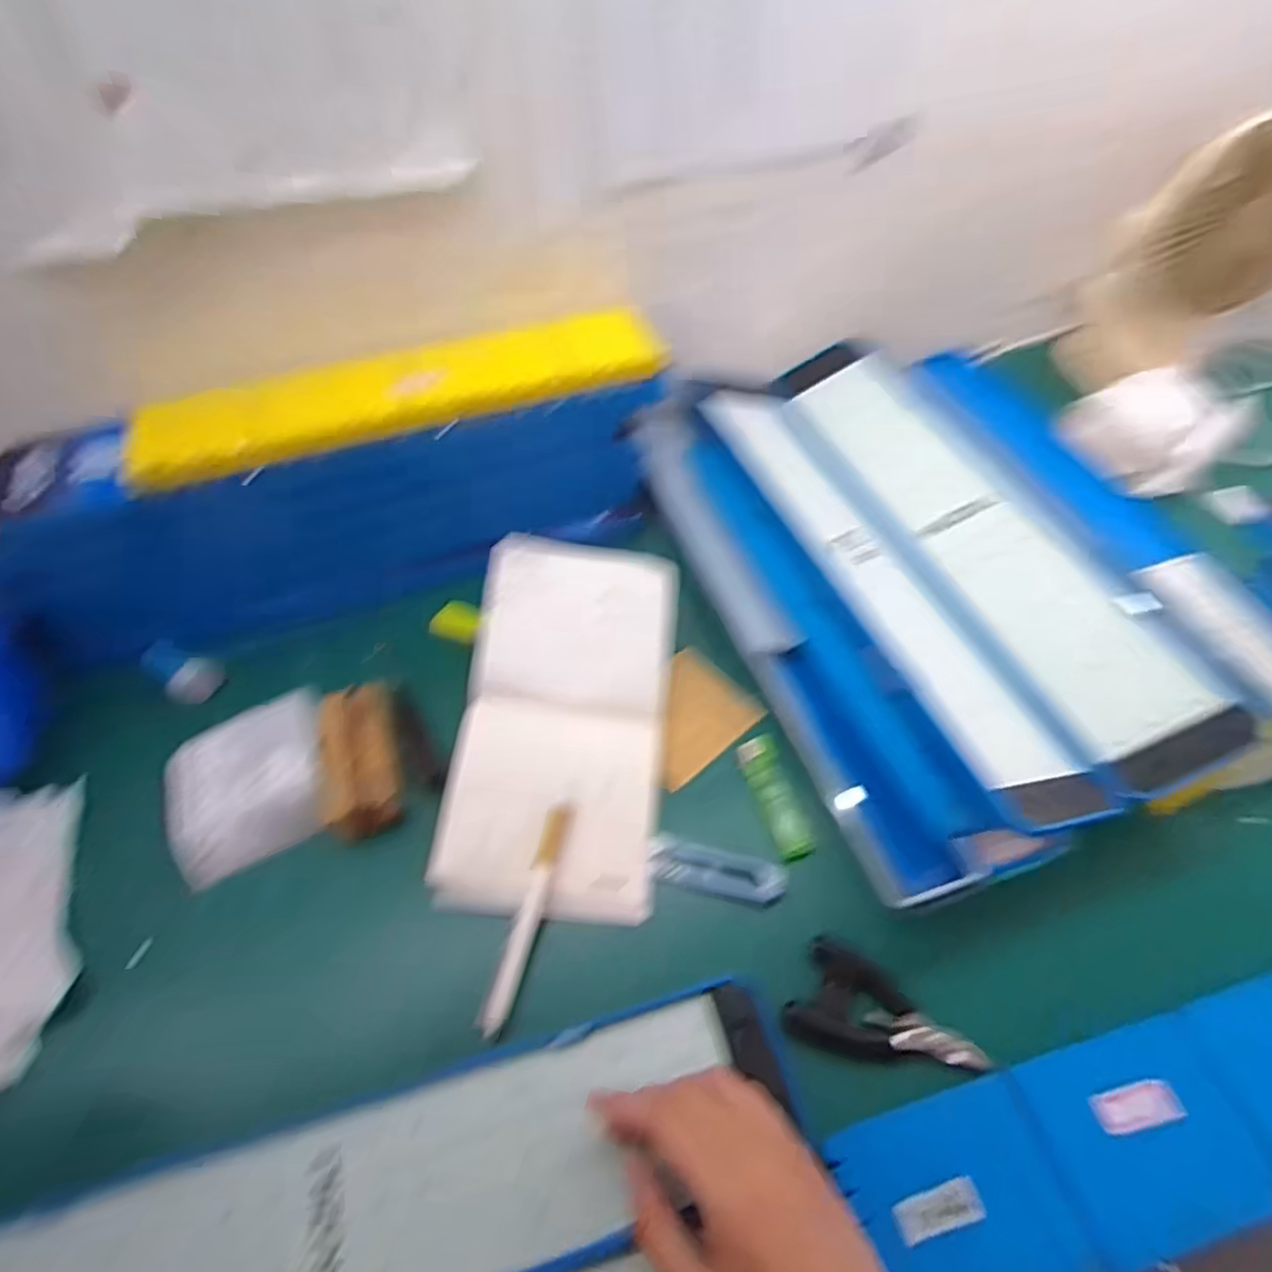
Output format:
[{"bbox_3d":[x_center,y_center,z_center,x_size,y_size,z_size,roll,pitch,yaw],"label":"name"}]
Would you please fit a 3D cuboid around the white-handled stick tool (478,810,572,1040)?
[{"bbox_3d":[-0.060,0.154,0.402,0.013,0.008,0.123,11,55,9],"label":"white-handled stick tool"}]

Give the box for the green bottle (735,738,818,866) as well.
[{"bbox_3d":[0.088,0.098,0.447,0.021,0.015,0.079,-14,55,-9],"label":"green bottle"}]

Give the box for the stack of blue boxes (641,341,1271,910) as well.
[{"bbox_3d":[0.236,-0.070,0.529,0.362,0.073,0.431,-16,55,-11],"label":"stack of blue boxes"}]

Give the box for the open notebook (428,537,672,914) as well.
[{"bbox_3d":[-0.045,0.049,0.466,0.130,0.019,0.247,10,63,-9],"label":"open notebook"}]

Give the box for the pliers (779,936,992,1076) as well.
[{"bbox_3d":[0.129,0.204,0.371,0.093,0.008,0.054,26,58,19],"label":"pliers"}]

